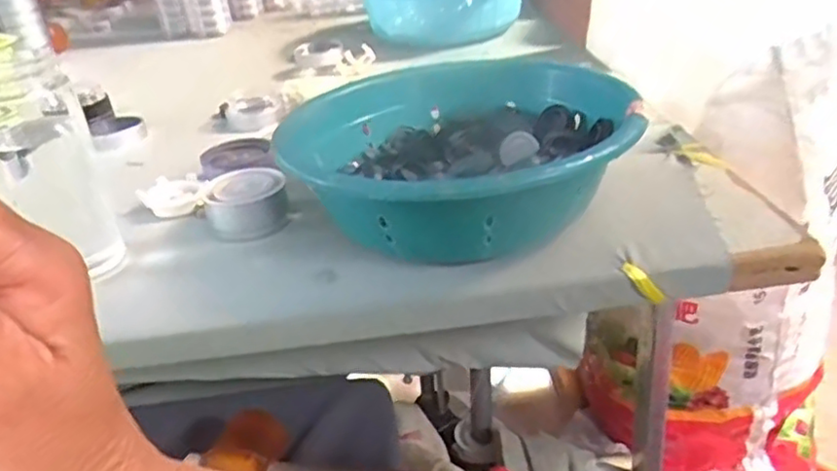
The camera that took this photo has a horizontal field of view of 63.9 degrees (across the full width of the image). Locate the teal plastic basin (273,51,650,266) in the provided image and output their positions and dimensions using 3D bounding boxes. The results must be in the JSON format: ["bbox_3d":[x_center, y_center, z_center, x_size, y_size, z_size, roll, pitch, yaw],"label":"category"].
[{"bbox_3d":[0.027,-0.054,0.510,0.246,0.089,0.239,-5,30,3],"label":"teal plastic basin"}]

